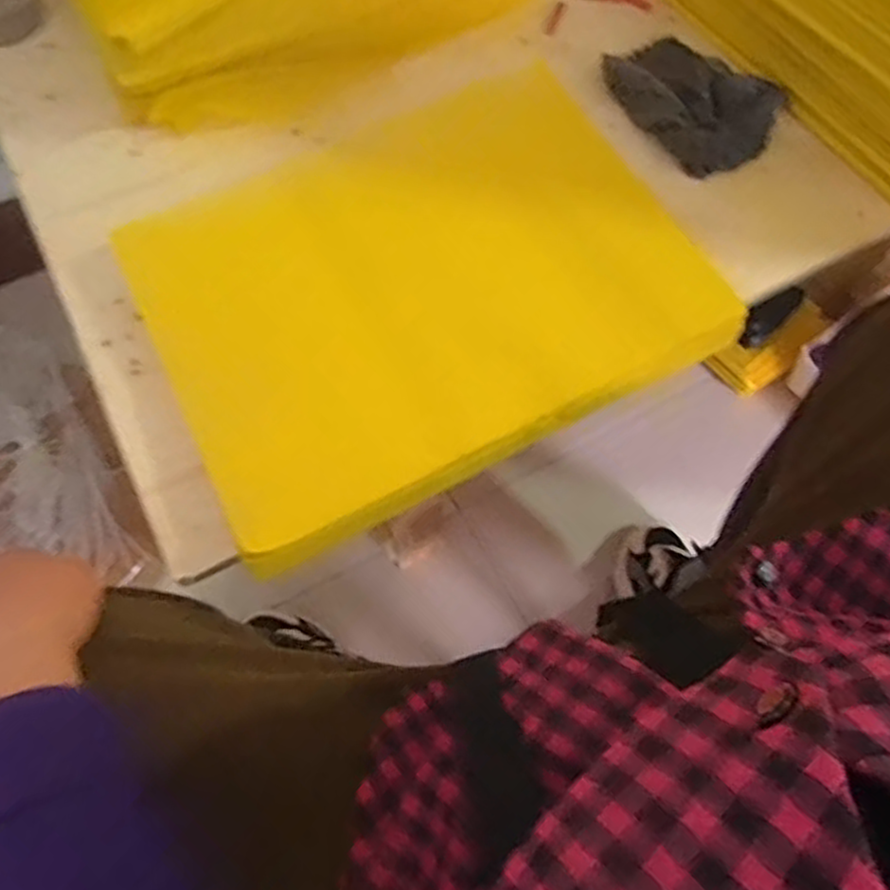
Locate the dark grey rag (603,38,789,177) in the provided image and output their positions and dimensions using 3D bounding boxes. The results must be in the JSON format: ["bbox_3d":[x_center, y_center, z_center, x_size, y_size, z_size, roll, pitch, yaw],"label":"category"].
[{"bbox_3d":[0.201,-0.282,0.606,0.112,0.035,0.136,-41,71,-17],"label":"dark grey rag"}]

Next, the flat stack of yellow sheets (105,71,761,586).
[{"bbox_3d":[-0.016,-0.111,0.512,0.349,0.034,0.263,-26,67,-12],"label":"flat stack of yellow sheets"}]

